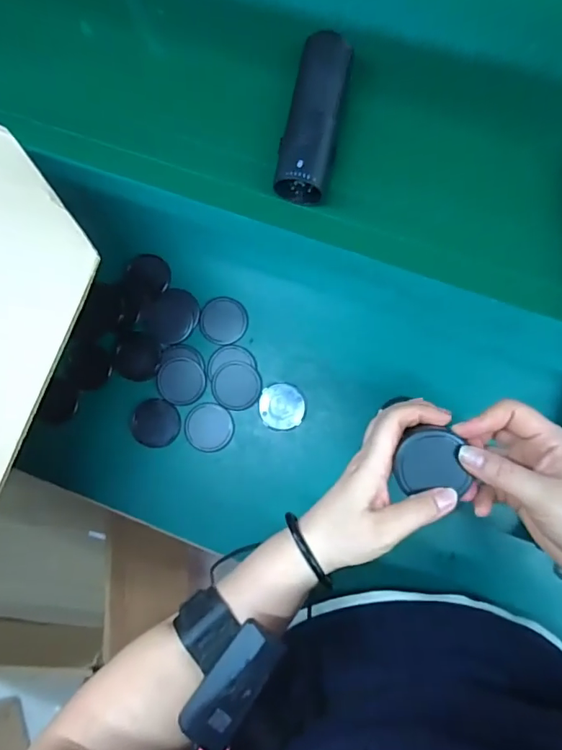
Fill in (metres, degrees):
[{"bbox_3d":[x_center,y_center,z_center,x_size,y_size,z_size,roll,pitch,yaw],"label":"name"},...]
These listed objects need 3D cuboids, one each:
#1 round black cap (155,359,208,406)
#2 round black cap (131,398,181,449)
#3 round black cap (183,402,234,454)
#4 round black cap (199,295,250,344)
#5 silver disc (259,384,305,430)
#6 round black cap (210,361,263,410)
[{"bbox_3d":[-0.105,0.007,0.516,0.050,0.005,0.049,0,84,3],"label":"round black cap"},{"bbox_3d":[-0.132,0.051,0.513,0.050,0.004,0.049,0,84,3],"label":"round black cap"},{"bbox_3d":[-0.075,0.055,0.511,0.050,0.004,0.050,-1,84,3],"label":"round black cap"},{"bbox_3d":[-0.062,-0.059,0.523,0.049,0.004,0.051,0,84,3],"label":"round black cap"},{"bbox_3d":[0.001,0.033,0.510,0.045,0.004,0.046,-1,84,3],"label":"silver disc"},{"bbox_3d":[-0.046,0.011,0.514,0.051,0.004,0.050,0,84,3],"label":"round black cap"}]

